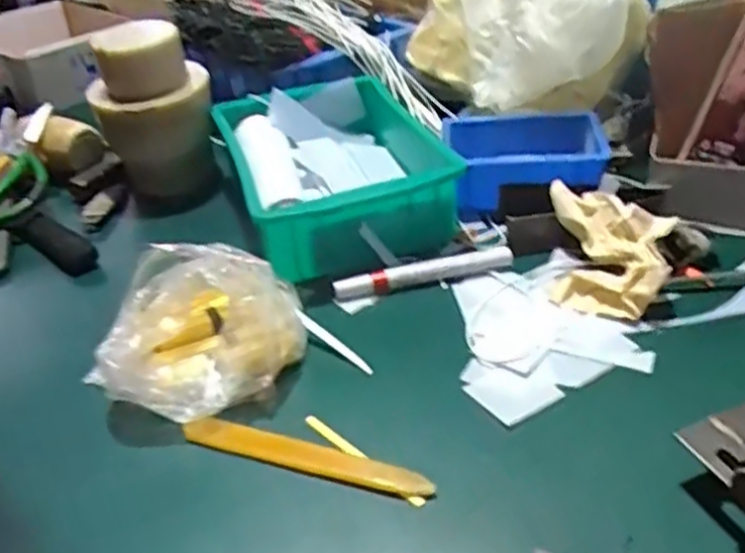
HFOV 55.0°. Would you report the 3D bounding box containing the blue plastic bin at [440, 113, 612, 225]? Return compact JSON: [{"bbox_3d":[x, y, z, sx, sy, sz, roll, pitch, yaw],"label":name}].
[{"bbox_3d":[0.138,-0.102,0.656,0.139,0.059,0.104,3,37,12],"label":"blue plastic bin"}]

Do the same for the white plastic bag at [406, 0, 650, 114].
[{"bbox_3d":[0.144,-0.247,0.700,0.214,0.168,0.200,-2,36,5],"label":"white plastic bag"}]

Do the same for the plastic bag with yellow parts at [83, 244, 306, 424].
[{"bbox_3d":[-0.122,0.032,0.495,0.144,0.079,0.122,-12,36,-8],"label":"plastic bag with yellow parts"}]

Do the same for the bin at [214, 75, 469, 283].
[{"bbox_3d":[-0.038,-0.097,0.659,0.183,0.077,0.239,-14,37,-11],"label":"bin"}]

